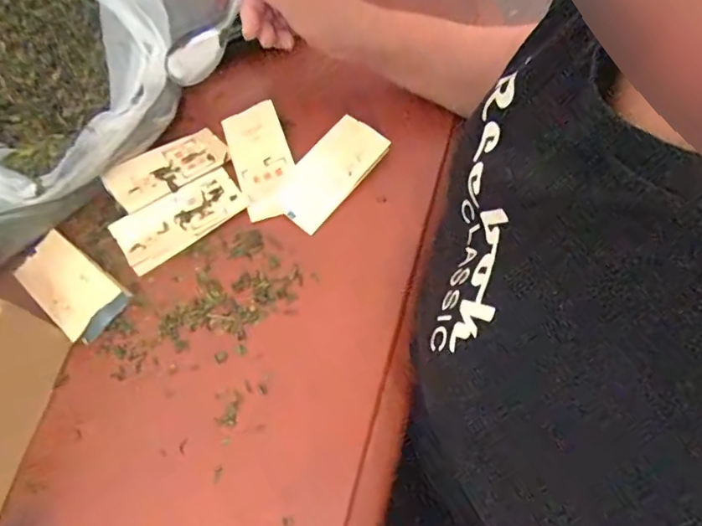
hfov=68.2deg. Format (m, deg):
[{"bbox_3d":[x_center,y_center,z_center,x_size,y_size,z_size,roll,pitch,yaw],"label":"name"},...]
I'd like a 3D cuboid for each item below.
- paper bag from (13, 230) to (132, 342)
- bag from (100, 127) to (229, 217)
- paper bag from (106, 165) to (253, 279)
[{"bbox_3d":[-0.230,0.017,0.419,0.103,0.014,0.052,33,70,22],"label":"paper bag"},{"bbox_3d":[-0.161,-0.085,0.459,0.104,0.011,0.047,-35,68,-25],"label":"bag"},{"bbox_3d":[-0.145,-0.040,0.440,0.107,0.016,0.050,-36,63,-13],"label":"paper bag"}]

